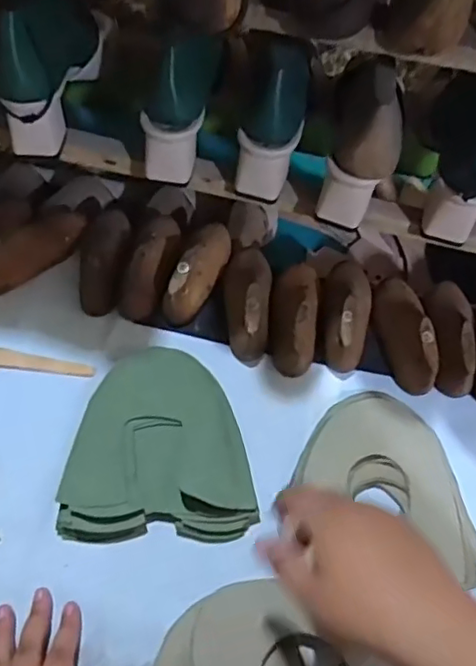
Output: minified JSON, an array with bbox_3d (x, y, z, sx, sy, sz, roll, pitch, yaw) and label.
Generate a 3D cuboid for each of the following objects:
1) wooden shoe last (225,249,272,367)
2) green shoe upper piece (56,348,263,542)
[{"bbox_3d":[0.011,-0.044,0.626,0.046,0.052,0.136,3,60,-2],"label":"wooden shoe last"},{"bbox_3d":[-0.072,0.100,0.554,0.163,0.028,0.172,0,60,-4],"label":"green shoe upper piece"}]

